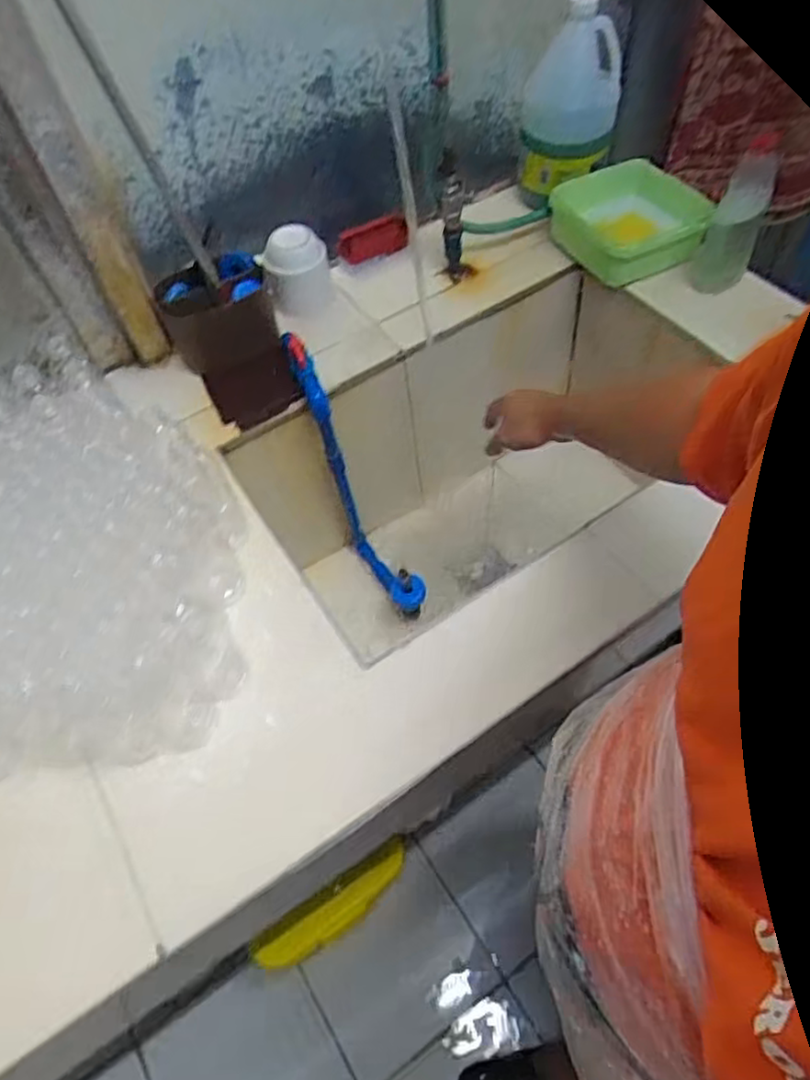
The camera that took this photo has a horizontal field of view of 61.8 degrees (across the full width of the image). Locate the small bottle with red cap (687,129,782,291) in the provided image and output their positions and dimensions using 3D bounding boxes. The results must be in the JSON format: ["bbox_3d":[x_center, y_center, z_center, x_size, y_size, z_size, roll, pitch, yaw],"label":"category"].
[{"bbox_3d":[0.471,-0.466,0.968,0.084,0.229,0.070,18,59,16],"label":"small bottle with red cap"}]

